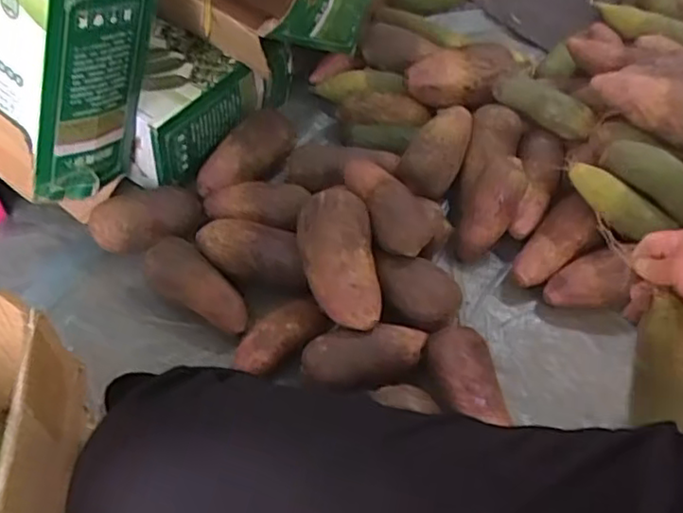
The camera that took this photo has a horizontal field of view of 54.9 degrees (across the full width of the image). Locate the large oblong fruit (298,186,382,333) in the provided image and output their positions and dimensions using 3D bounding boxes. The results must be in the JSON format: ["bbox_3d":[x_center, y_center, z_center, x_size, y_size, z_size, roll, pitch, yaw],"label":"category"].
[{"bbox_3d":[-0.003,0.002,0.739,0.078,0.055,0.165,0,69,-28],"label":"large oblong fruit"}]

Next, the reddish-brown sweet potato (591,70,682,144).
[{"bbox_3d":[0.403,-0.189,0.819,0.187,0.059,0.082,13,55,4],"label":"reddish-brown sweet potato"}]

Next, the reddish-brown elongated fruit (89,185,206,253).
[{"bbox_3d":[-0.243,-0.046,0.825,0.135,0.059,0.075,-8,56,-11],"label":"reddish-brown elongated fruit"}]

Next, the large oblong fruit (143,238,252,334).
[{"bbox_3d":[-0.167,0.034,0.781,0.143,0.054,0.072,38,59,3],"label":"large oblong fruit"}]

